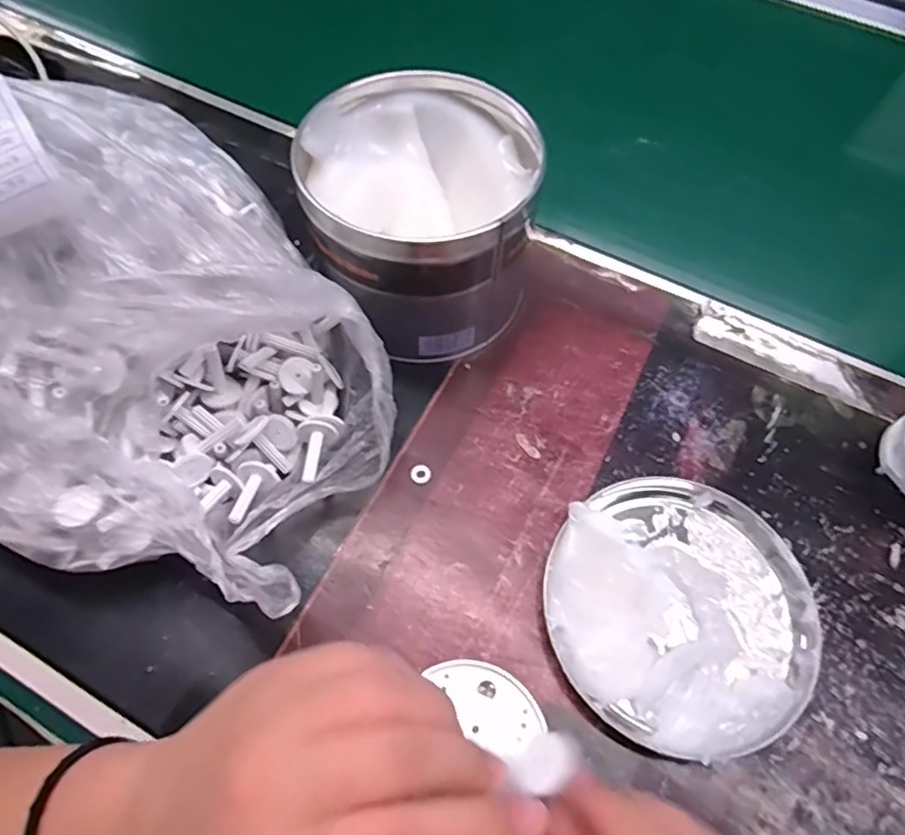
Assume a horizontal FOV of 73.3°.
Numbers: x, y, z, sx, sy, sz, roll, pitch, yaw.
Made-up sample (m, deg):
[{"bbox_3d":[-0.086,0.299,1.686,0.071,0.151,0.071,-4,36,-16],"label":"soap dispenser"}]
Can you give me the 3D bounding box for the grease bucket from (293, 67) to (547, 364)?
[{"bbox_3d":[-0.019,-0.113,0.351,0.126,0.101,0.129,1,62,-2],"label":"grease bucket"}]

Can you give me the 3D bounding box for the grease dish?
[{"bbox_3d":[0.110,0.089,0.293,0.125,0.026,0.126,1,62,-2],"label":"grease dish"}]

